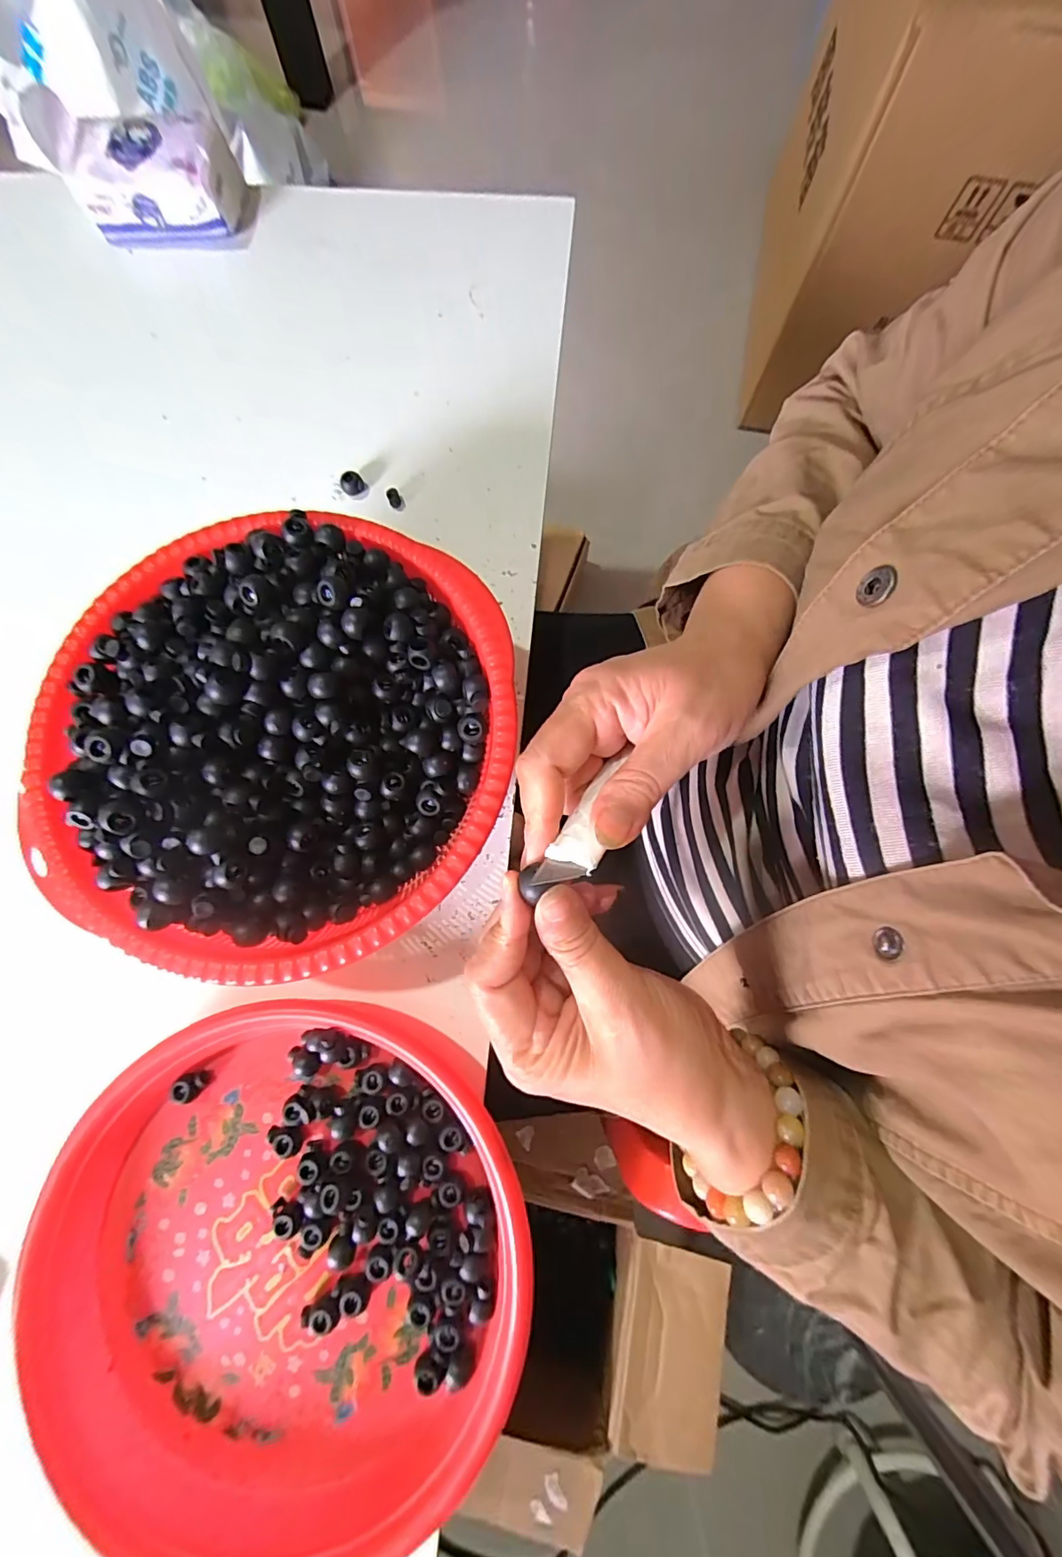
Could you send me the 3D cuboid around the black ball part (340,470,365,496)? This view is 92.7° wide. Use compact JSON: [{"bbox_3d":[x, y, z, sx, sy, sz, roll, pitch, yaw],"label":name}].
[{"bbox_3d":[-0.129,-0.214,0.367,0.016,0.012,0.012,-34,80,-6],"label":"black ball part"}]

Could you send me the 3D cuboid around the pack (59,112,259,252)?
[{"bbox_3d":[-0.294,-0.474,0.402,0.122,0.052,0.067,-4,78,0],"label":"pack"}]

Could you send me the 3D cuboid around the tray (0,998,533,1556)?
[{"bbox_3d":[-0.128,0.249,0.264,0.241,0.032,0.236,0,78,1],"label":"tray"}]

